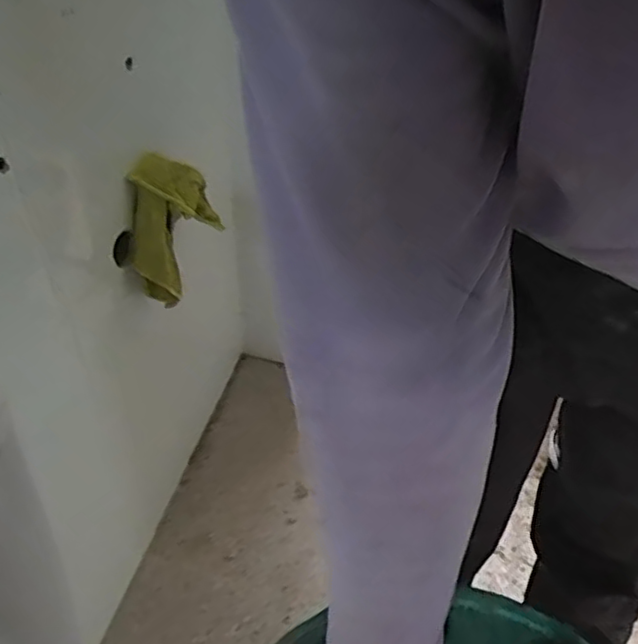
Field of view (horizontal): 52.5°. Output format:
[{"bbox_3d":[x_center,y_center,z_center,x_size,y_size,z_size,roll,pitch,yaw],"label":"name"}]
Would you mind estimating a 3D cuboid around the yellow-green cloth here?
[{"bbox_3d":[-0.180,-0.123,0.822,0.075,0.174,0.137,8,42,6],"label":"yellow-green cloth"}]

